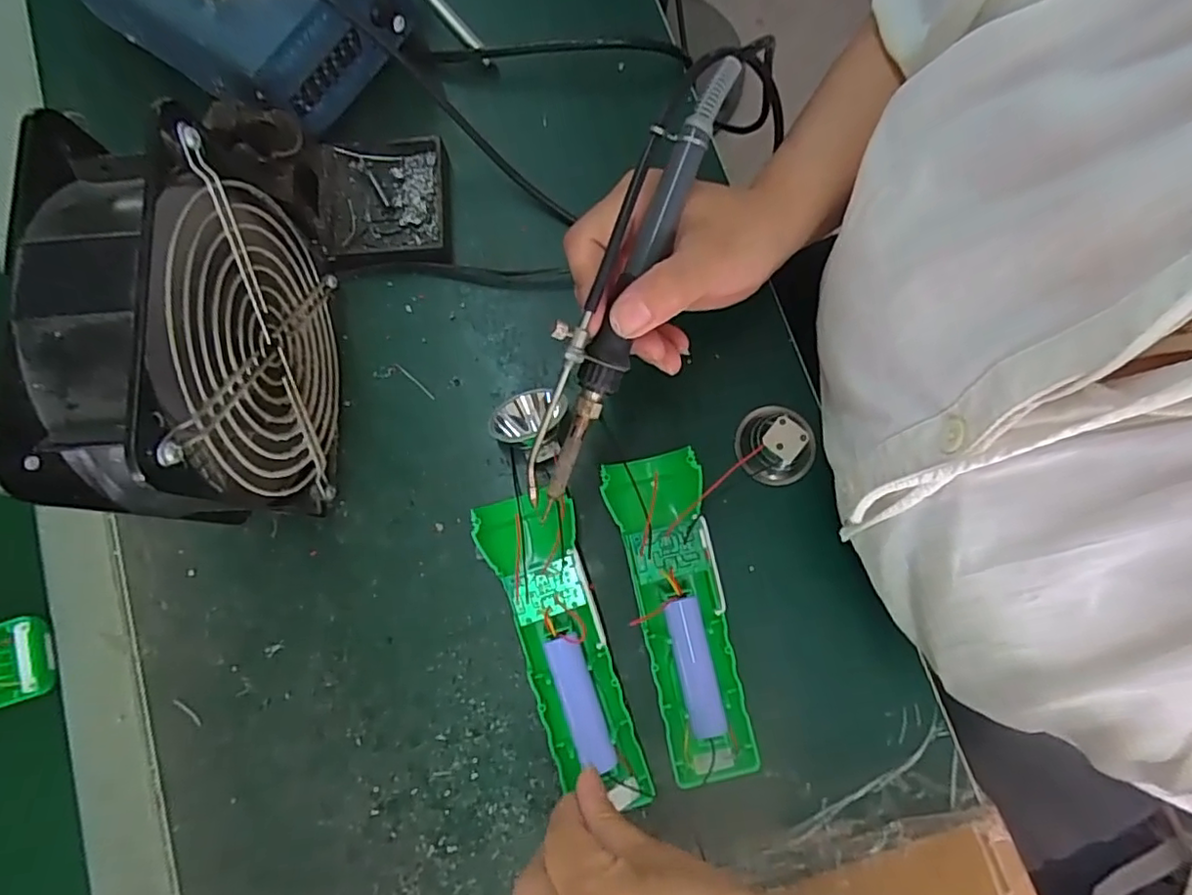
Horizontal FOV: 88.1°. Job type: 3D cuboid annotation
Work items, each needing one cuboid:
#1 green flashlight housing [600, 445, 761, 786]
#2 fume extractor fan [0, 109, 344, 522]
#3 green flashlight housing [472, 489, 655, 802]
[{"bbox_3d":[0.044,0.082,0.316,0.047,0.032,0.161,-12,79,-1],"label":"green flashlight housing"},{"bbox_3d":[-0.169,-0.040,0.273,0.063,0.149,0.150,-5,79,1],"label":"fume extractor fan"},{"bbox_3d":[-0.015,0.097,0.307,0.047,0.026,0.156,-21,77,-5],"label":"green flashlight housing"}]

